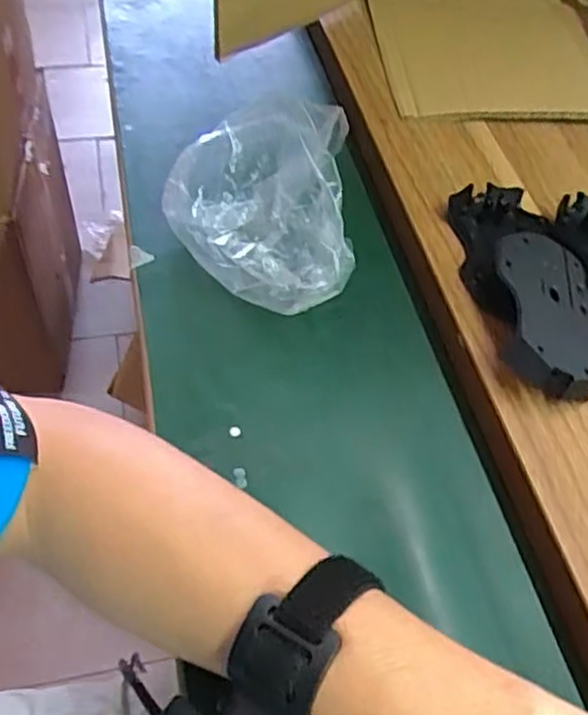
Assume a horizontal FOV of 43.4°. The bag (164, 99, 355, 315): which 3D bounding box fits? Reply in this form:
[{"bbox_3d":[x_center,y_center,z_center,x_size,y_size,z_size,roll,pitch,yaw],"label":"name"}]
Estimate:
[{"bbox_3d":[-0.021,-0.091,0.455,0.111,0.085,0.118,-1,53,-7],"label":"bag"}]

